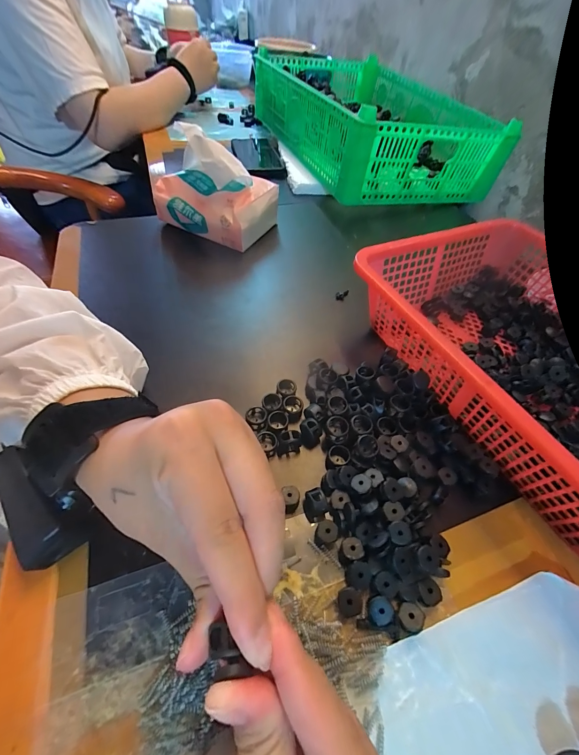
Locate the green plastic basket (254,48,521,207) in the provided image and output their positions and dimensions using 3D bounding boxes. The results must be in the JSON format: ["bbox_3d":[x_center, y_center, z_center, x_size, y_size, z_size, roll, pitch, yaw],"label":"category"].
[{"bbox_3d":[0.137,-0.490,0.591,0.289,0.120,0.472,-14,56,-15],"label":"green plastic basket"}]

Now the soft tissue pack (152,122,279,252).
[{"bbox_3d":[-0.098,-0.236,0.385,0.145,0.103,0.087,17,54,7],"label":"soft tissue pack"}]

